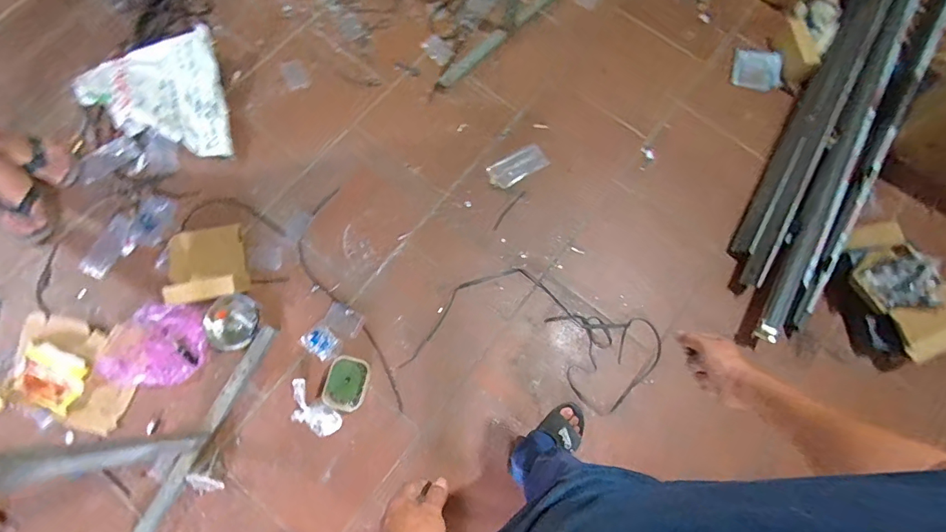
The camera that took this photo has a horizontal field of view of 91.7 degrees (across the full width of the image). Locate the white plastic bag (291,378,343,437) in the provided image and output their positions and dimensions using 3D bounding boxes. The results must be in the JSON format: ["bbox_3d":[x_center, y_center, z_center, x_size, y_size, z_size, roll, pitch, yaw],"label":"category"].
[{"bbox_3d":[-0.448,0.402,1.270,0.174,0.031,0.092,42,77,8],"label":"white plastic bag"}]

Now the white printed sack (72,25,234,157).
[{"bbox_3d":[-1.014,-0.522,1.433,0.448,0.121,0.384,-9,76,-6],"label":"white printed sack"}]

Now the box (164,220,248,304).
[{"bbox_3d":[-0.772,-0.004,1.322,0.219,0.096,0.238,-8,76,-6],"label":"box"}]

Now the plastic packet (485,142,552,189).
[{"bbox_3d":[0.147,-0.326,1.491,0.185,0.043,0.078,-29,78,-10],"label":"plastic packet"}]

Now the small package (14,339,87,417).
[{"bbox_3d":[-1.147,0.298,1.245,0.182,0.016,0.140,26,75,4],"label":"small package"}]

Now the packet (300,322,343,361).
[{"bbox_3d":[-0.433,0.222,1.317,0.108,0.011,0.082,43,77,8],"label":"packet"}]

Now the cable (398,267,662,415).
[{"bbox_3d":[0.208,0.208,1.383,0.714,0.018,0.357,13,73,-1],"label":"cable"}]

